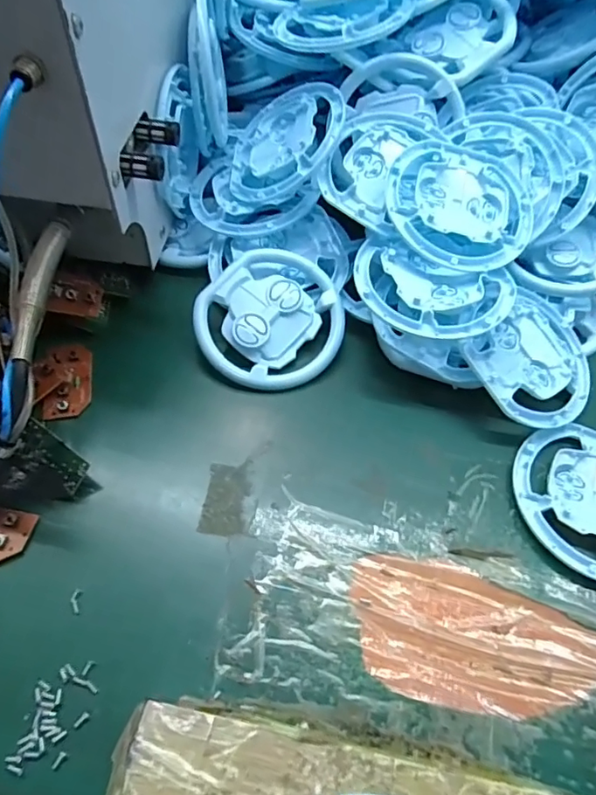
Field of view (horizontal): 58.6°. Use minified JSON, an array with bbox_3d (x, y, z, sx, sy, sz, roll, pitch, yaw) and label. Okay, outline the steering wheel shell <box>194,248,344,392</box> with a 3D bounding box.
[{"bbox_3d":[-0.020,-0.054,0.379,0.100,0.019,0.100,2,75,-8],"label":"steering wheel shell"}]

